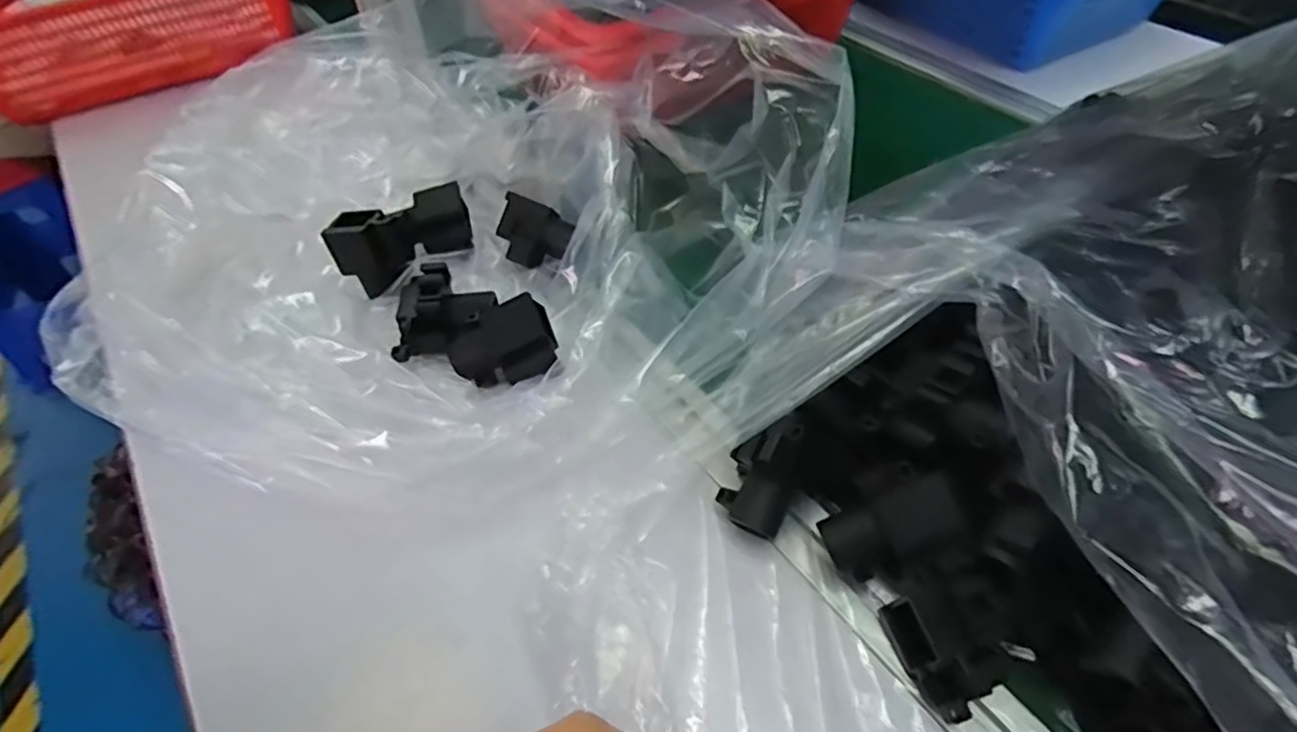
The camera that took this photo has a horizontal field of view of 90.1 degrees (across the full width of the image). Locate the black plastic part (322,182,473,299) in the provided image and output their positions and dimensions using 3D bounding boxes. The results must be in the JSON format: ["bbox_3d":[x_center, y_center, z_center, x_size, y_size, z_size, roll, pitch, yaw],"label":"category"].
[{"bbox_3d":[-0.193,-0.104,0.521,0.056,0.059,0.116,30,55,24],"label":"black plastic part"}]

